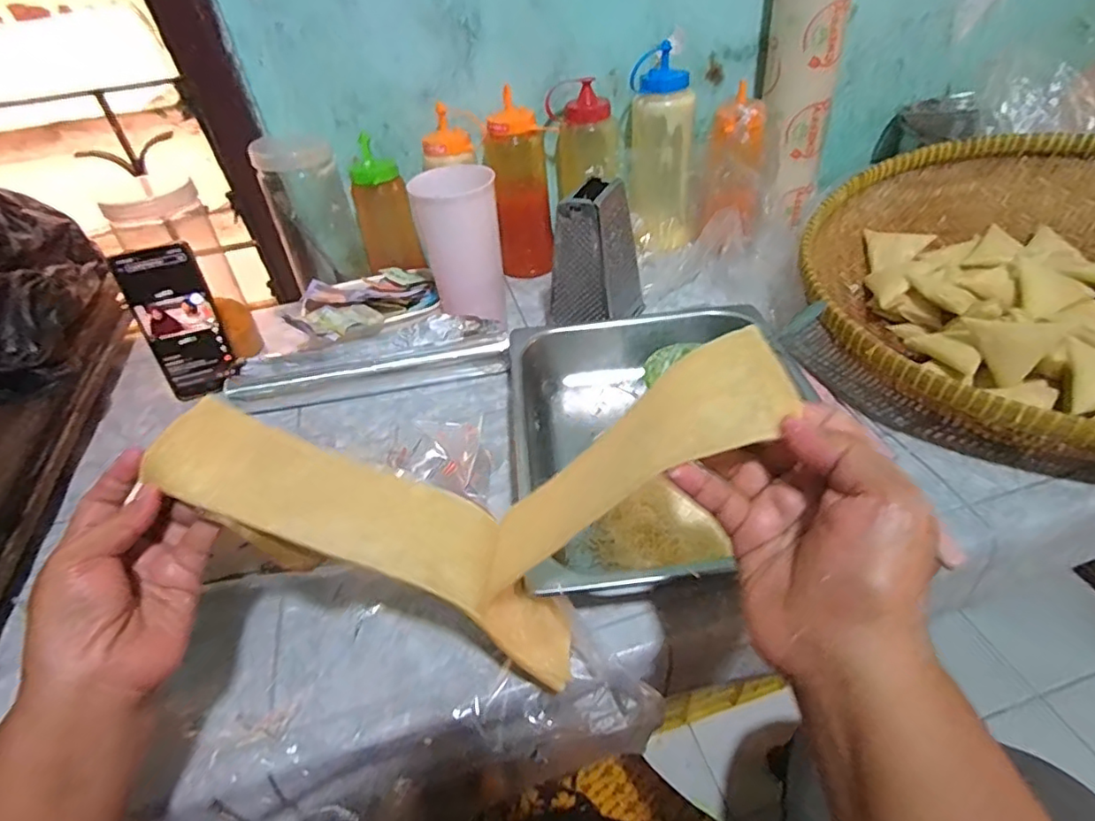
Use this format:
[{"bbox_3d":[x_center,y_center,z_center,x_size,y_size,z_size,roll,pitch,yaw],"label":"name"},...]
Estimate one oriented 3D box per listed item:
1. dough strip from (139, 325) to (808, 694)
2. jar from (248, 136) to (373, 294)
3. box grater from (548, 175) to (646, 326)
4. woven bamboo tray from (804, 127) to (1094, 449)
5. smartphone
[{"bbox_3d":[-0.054,0.063,0.347,0.338,0.191,0.089,1,41,9],"label":"dough strip"},{"bbox_3d":[-0.287,-0.237,0.725,0.091,0.171,0.081,-22,43,-17],"label":"jar"},{"bbox_3d":[0.055,-0.174,0.666,0.079,0.152,0.099,14,45,23],"label":"box grater"},{"bbox_3d":[0.481,-0.126,0.561,0.432,0.106,0.438,5,42,13],"label":"woven bamboo tray"},{"bbox_3d":[-0.399,-0.095,0.639,0.080,0.160,0.016,-22,29,-15],"label":"smartphone"}]

